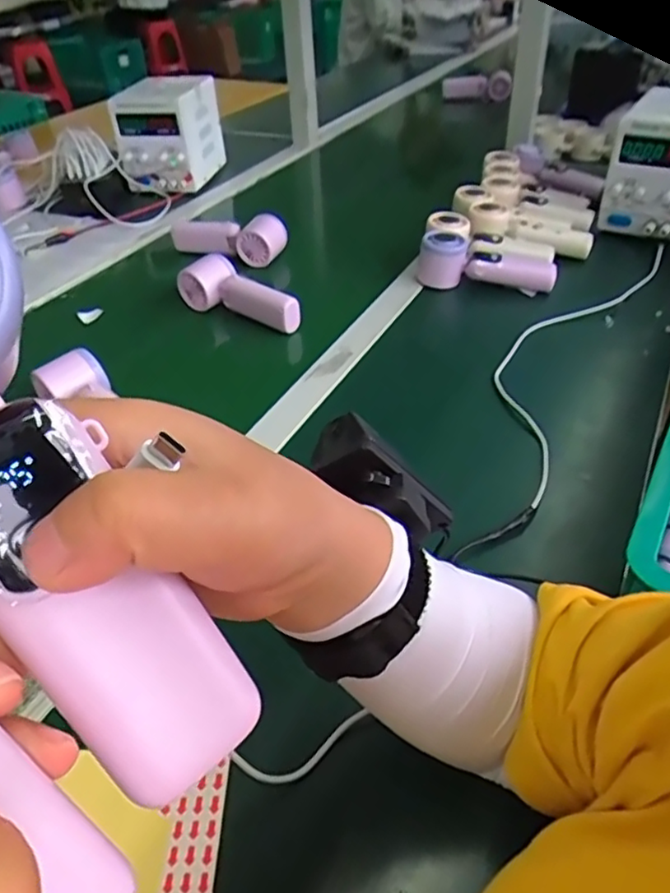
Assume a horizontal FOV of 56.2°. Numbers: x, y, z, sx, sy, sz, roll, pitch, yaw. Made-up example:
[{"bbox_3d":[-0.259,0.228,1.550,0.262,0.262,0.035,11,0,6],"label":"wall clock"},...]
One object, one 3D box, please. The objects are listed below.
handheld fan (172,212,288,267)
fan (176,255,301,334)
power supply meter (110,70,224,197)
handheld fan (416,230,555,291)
[{"bbox_3d":[-0.152,-0.306,0.910,0.165,0.055,0.050,14,44,20],"label":"handheld fan"},{"bbox_3d":[-0.117,-0.182,0.759,0.171,0.053,0.056,30,51,33],"label":"fan"},{"bbox_3d":[-0.300,-0.574,1.131,0.128,0.179,0.181,7,42,12],"label":"power supply meter"},{"bbox_3d":[0.194,-0.233,0.803,0.170,0.064,0.050,11,43,16],"label":"handheld fan"}]

